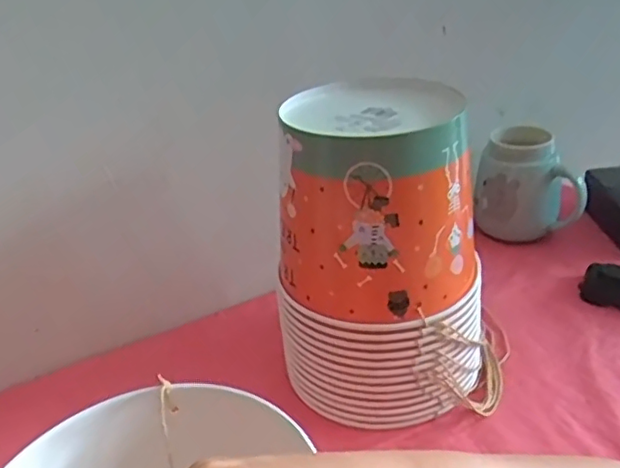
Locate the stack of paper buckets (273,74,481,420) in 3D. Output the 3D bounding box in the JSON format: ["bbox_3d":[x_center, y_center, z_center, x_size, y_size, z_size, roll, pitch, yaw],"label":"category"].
[{"bbox_3d":[0.061,0.011,0.465,0.144,0.226,0.138,7,32,20],"label":"stack of paper buckets"}]

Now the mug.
[{"bbox_3d":[0.245,-0.061,0.673,0.111,0.108,0.090,7,32,20],"label":"mug"}]

